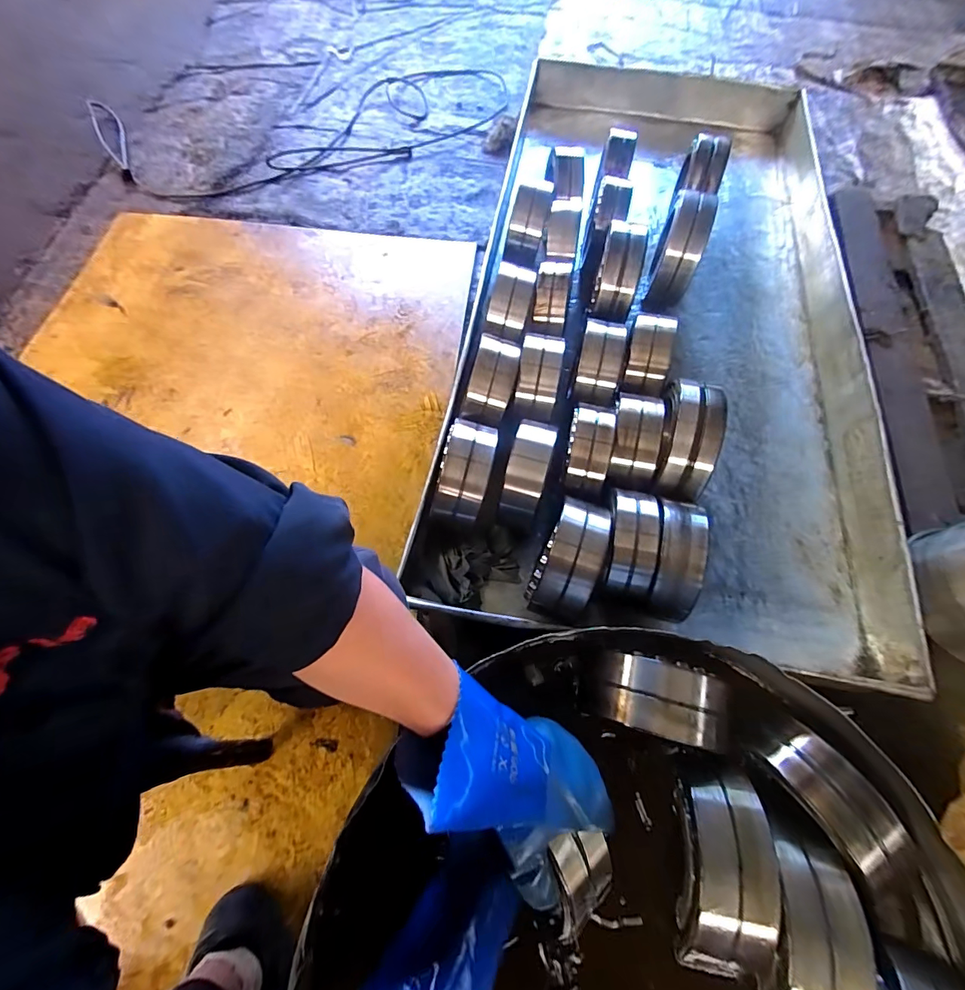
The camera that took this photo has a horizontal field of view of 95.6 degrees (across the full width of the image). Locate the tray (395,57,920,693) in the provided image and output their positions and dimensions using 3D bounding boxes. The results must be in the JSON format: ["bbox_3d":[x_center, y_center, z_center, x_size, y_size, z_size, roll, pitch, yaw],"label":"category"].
[{"bbox_3d":[0.354,-0.400,0.835,0.674,0.175,1.344,10,67,4],"label":"tray"}]

